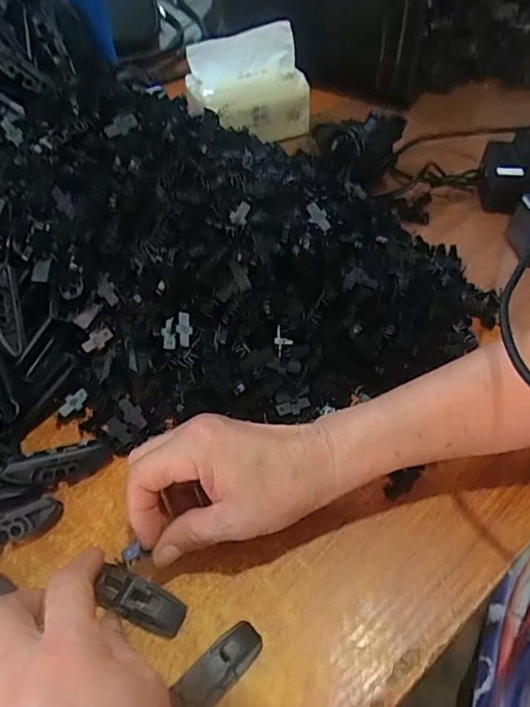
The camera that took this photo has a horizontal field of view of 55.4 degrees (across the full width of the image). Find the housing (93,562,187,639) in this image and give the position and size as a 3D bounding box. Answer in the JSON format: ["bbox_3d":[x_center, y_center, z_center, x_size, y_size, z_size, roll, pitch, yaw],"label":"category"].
[{"bbox_3d":[-0.076,0.150,0.306,0.057,0.019,0.023,26,57,10],"label":"housing"}]

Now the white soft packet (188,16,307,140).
[{"bbox_3d":[-0.022,-0.325,0.615,0.136,0.086,0.100,-15,53,-10],"label":"white soft packet"}]

